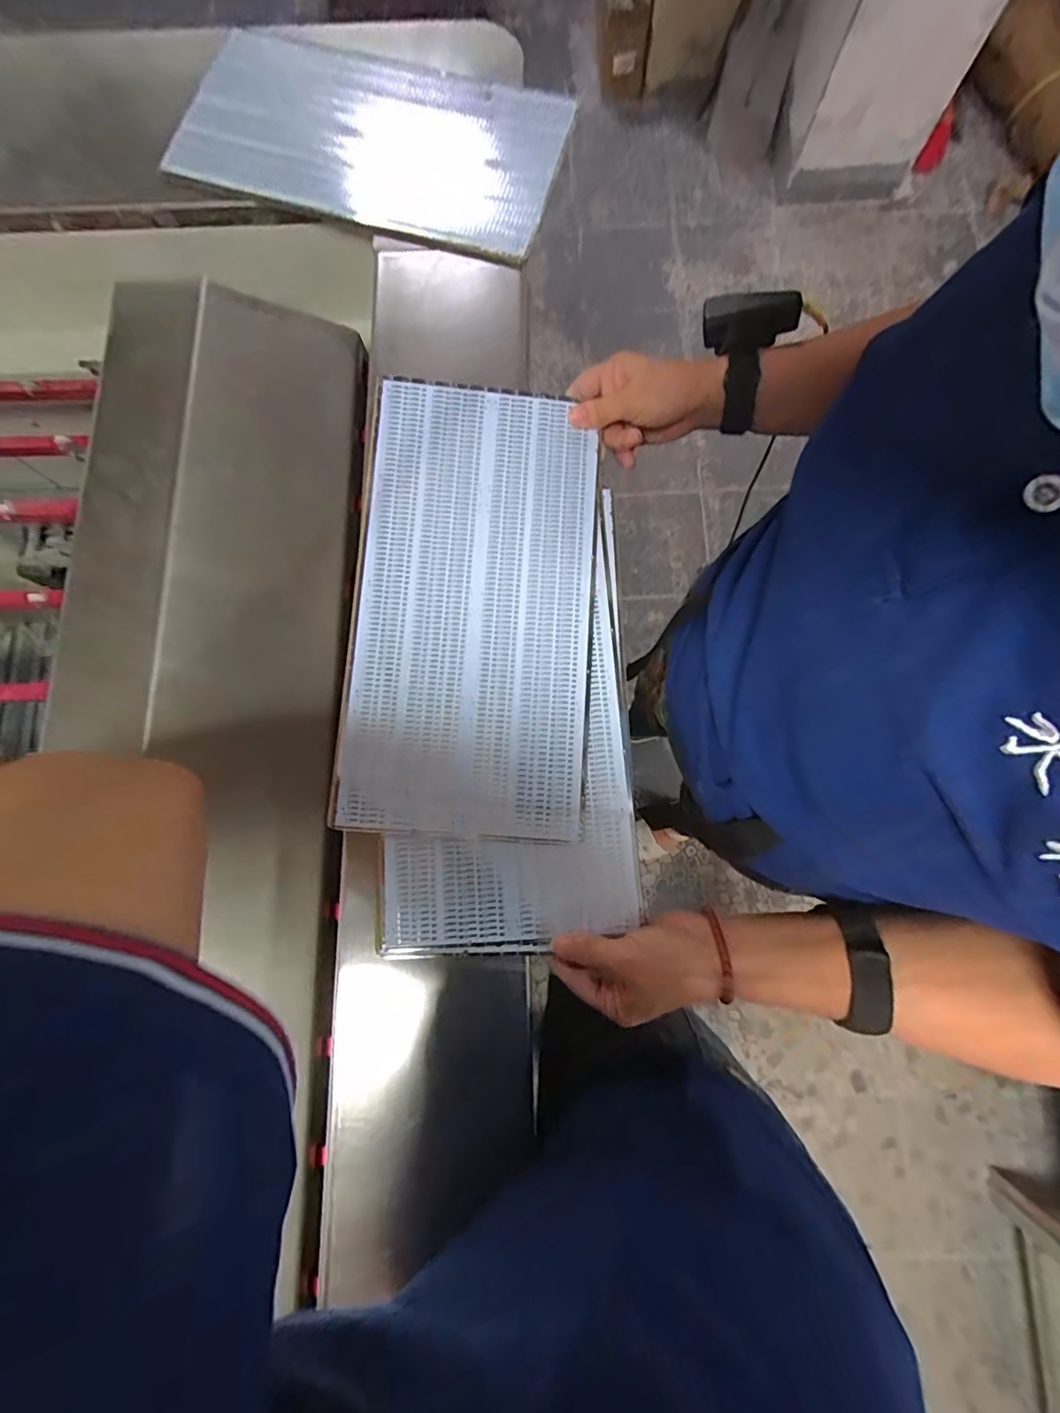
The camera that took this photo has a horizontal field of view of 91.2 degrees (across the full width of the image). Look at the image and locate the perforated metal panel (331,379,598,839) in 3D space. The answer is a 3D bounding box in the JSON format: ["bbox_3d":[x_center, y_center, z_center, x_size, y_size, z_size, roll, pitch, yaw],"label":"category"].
[{"bbox_3d":[-0.047,-0.086,0.423,0.194,0.014,0.363,4,81,-1],"label":"perforated metal panel"}]

